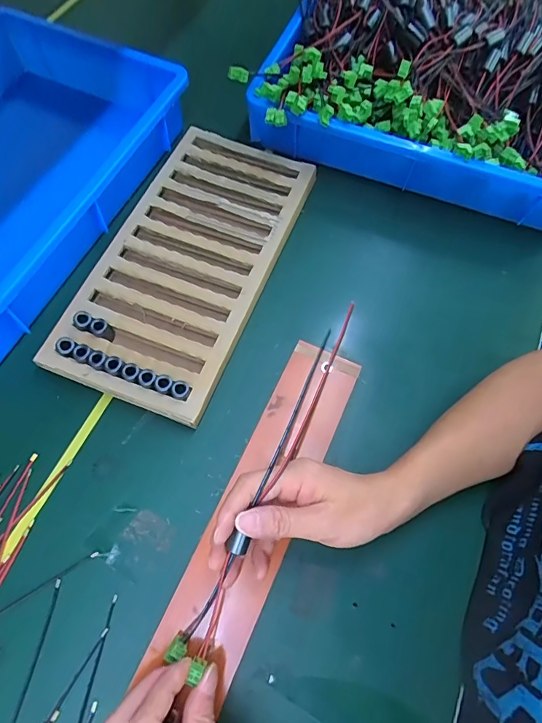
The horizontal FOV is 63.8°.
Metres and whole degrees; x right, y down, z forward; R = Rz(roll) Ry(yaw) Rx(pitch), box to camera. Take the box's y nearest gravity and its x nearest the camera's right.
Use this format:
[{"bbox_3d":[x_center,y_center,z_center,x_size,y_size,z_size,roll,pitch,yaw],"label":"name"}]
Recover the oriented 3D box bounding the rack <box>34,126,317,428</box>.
[{"bbox_3d":[-0.088,-0.116,0.498,0.175,0.039,0.350,21,67,7],"label":"rack"}]

